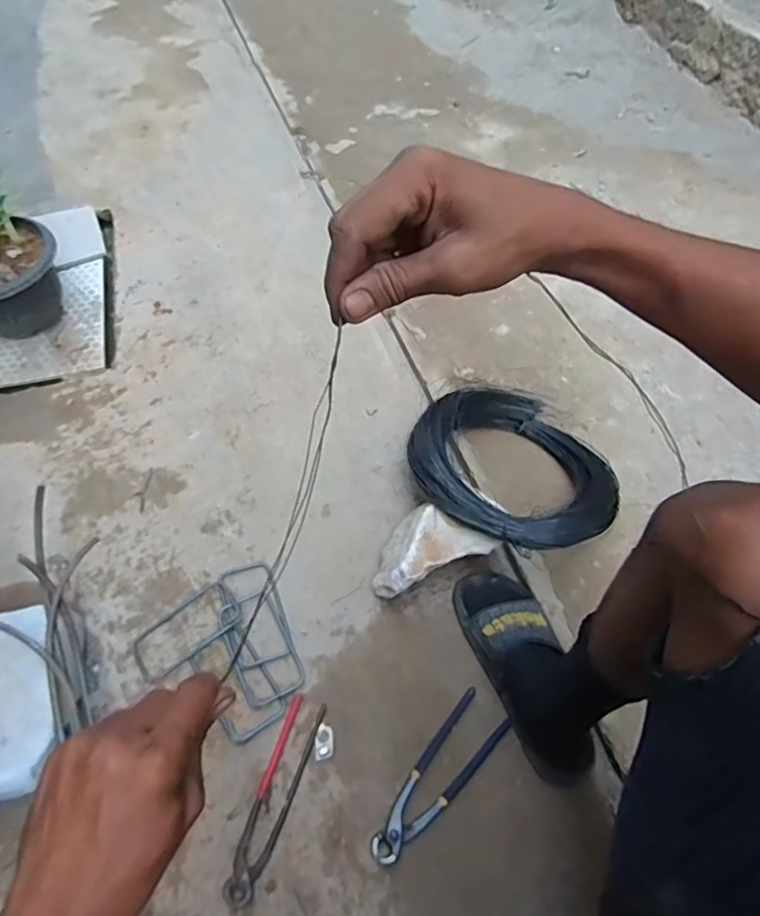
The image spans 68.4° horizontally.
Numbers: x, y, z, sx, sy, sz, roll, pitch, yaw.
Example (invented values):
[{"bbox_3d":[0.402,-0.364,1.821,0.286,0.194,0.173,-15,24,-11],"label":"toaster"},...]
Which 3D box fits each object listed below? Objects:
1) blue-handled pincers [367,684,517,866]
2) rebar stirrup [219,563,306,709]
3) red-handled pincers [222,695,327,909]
[{"bbox_3d":[0.071,0.382,0.666,0.064,0.013,0.212,36,63,21],"label":"blue-handled pincers"},{"bbox_3d":[-0.168,0.232,0.764,0.088,0.014,0.195,-20,60,-13],"label":"rebar stirrup"},{"bbox_3d":[-0.123,0.393,0.656,0.043,0.023,0.214,17,58,10],"label":"red-handled pincers"}]

